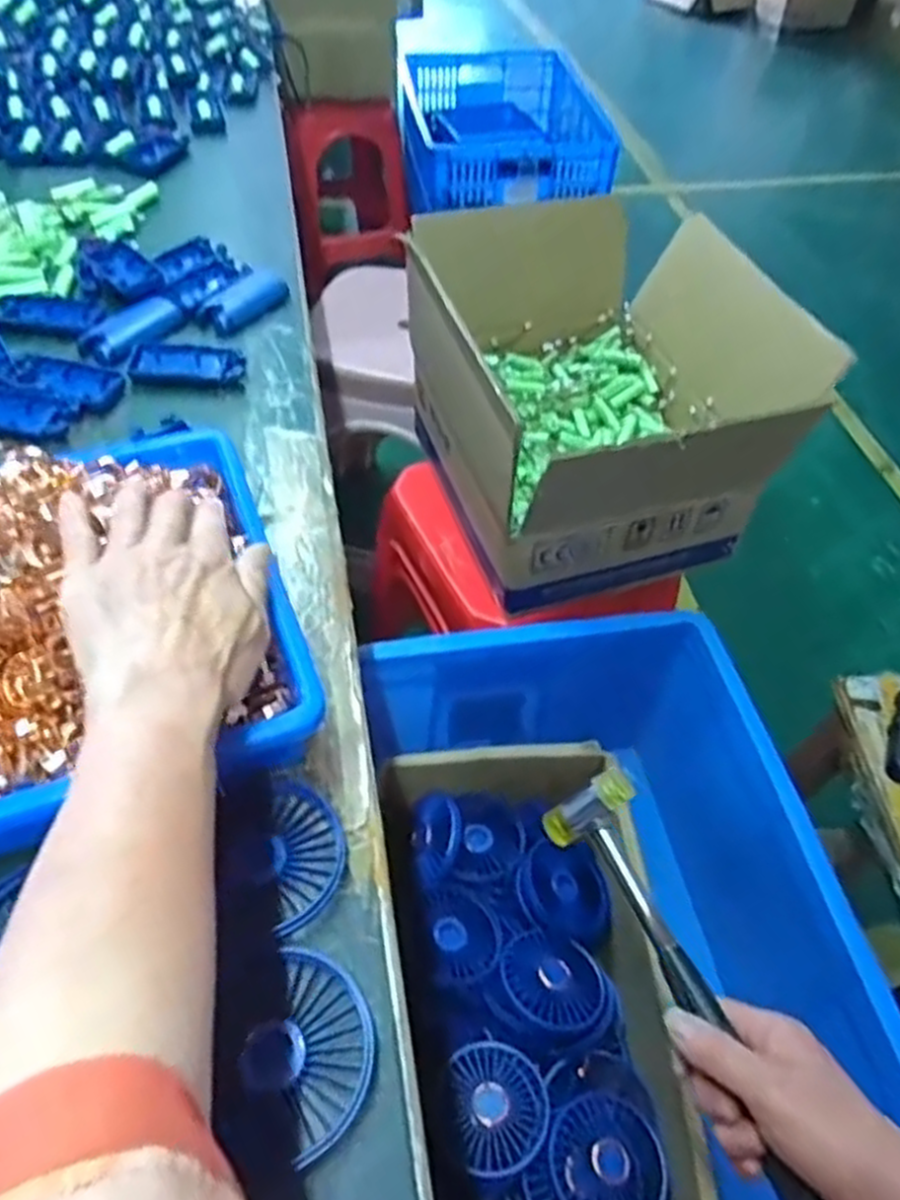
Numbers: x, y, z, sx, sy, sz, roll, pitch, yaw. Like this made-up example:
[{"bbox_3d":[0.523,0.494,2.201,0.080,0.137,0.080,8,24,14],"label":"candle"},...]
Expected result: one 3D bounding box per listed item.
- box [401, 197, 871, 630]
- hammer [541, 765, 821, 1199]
[{"bbox_3d":[0.155,-0.223,0.849,0.335,0.230,0.381,-13,53,-14],"label":"box"},{"bbox_3d":[0.131,0.210,0.440,0.053,0.038,0.235,-16,52,-16],"label":"hammer"}]

